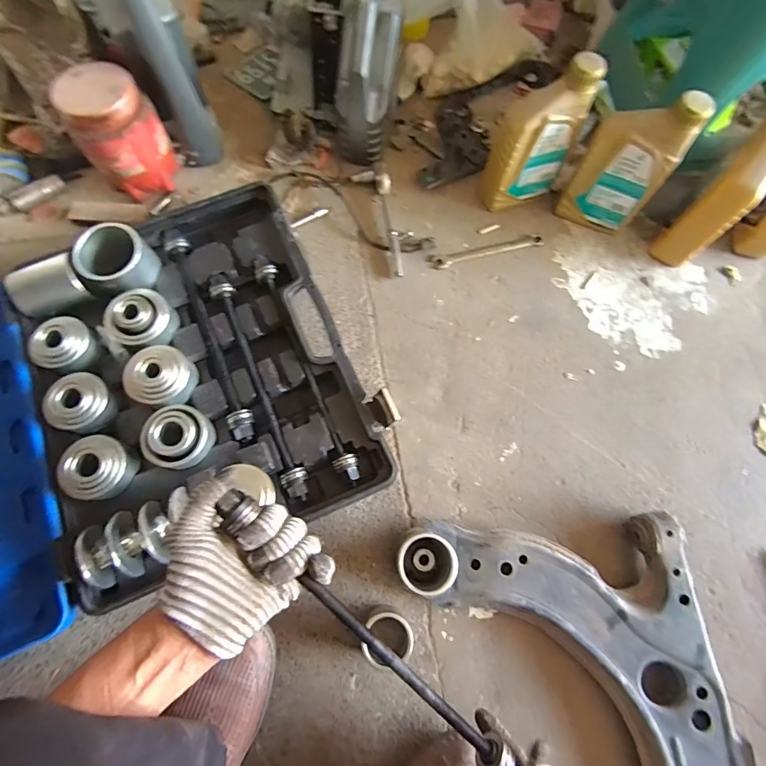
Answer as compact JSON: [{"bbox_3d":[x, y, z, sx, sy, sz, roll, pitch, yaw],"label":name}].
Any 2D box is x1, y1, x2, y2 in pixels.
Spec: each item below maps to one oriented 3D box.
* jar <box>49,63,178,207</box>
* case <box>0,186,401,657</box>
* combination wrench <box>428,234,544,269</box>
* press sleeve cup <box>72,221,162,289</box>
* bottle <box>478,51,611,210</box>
[{"bbox_3d":[-0.399,-0.378,0.650,0.121,0.149,0.097,-34,75,-13],"label":"jar"},{"bbox_3d":[-0.433,0.056,0.551,0.801,0.129,0.494,-23,73,-7],"label":"case"},{"bbox_3d":[0.174,-0.220,0.702,0.198,0.010,0.025,-13,71,-7],"label":"combination wrench"},{"bbox_3d":[-0.372,-0.172,0.590,0.082,0.065,0.085,1,70,-2],"label":"press sleeve cup"},{"bbox_3d":[0.226,-0.366,0.639,0.122,0.219,0.058,-12,71,-6],"label":"bottle"}]

